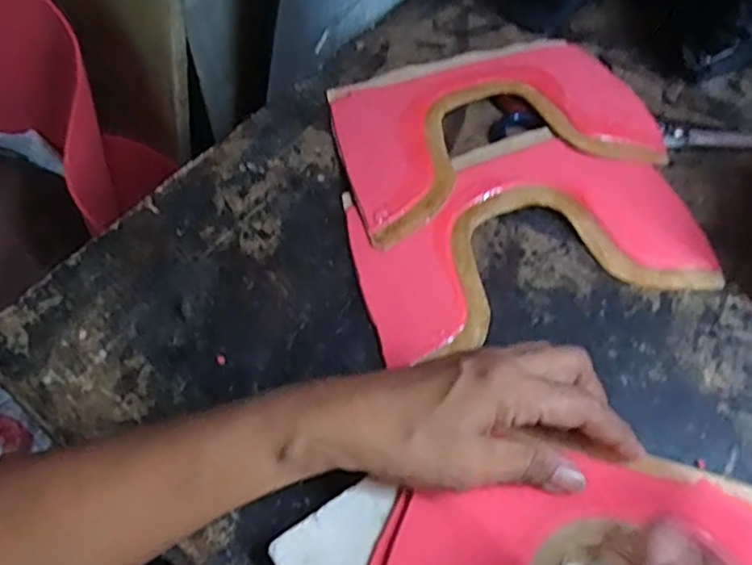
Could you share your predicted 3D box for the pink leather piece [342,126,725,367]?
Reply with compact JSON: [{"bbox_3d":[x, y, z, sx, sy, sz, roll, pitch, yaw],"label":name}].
[{"bbox_3d":[0.093,-0.034,0.407,0.217,0.012,0.131,-14,61,-9],"label":"pink leather piece"}]

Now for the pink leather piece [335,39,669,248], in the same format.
[{"bbox_3d":[0.076,-0.113,0.444,0.210,0.016,0.139,-17,62,-10],"label":"pink leather piece"}]

